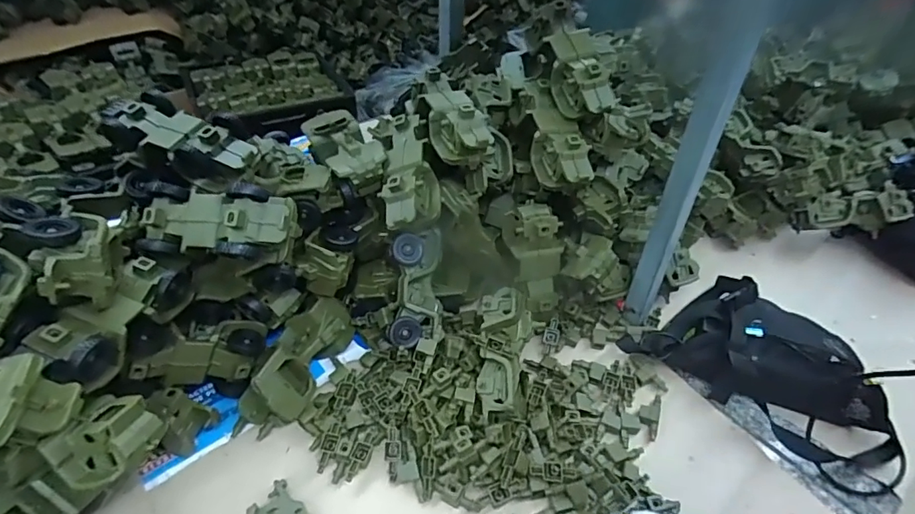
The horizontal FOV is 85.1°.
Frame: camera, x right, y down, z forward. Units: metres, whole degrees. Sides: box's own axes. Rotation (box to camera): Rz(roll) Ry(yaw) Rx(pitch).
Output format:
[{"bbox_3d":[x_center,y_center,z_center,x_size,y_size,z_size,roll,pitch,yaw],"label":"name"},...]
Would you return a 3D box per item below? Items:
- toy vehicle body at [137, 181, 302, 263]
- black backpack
[{"bbox_3d":[-0.274,-0.037,0.575,0.188,0.069,0.080,2,82,14],"label":"toy vehicle body"},{"bbox_3d":[0.414,0.131,0.677,0.320,0.092,0.185,28,48,24],"label":"black backpack"}]

